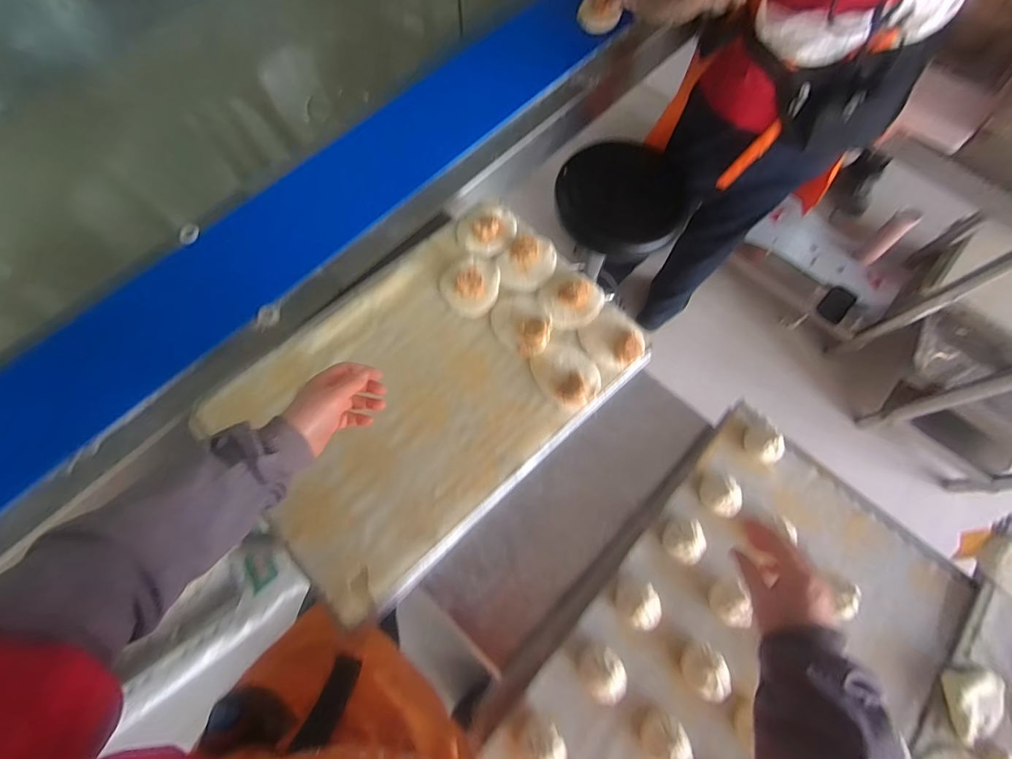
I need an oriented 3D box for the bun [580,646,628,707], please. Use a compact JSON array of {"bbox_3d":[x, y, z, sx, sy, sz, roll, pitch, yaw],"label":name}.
[{"bbox_3d":[0.123,0.372,0.537,0.051,0.041,0.063,-13,72,-5],"label":"bun"}]

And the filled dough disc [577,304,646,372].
[{"bbox_3d":[0.169,-0.068,0.665,0.094,0.027,0.094,0,71,-1],"label":"filled dough disc"}]

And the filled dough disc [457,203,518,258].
[{"bbox_3d":[-0.031,-0.263,0.727,0.096,0.020,0.106,30,74,9],"label":"filled dough disc"}]

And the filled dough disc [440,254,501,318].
[{"bbox_3d":[-0.057,-0.160,0.694,0.091,0.022,0.107,19,72,5],"label":"filled dough disc"}]

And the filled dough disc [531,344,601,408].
[{"bbox_3d":[0.093,-0.010,0.644,0.085,0.033,0.103,-43,77,-14],"label":"filled dough disc"}]

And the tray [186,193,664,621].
[{"bbox_3d":[-0.124,-0.009,0.657,0.595,0.044,0.426,-41,77,-13],"label":"tray"}]

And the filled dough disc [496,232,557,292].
[{"bbox_3d":[0.035,-0.195,0.712,0.085,0.026,0.111,33,74,9],"label":"filled dough disc"}]

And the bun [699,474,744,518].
[{"bbox_3d":[0.310,0.166,0.618,0.053,0.039,0.060,-7,72,-3],"label":"bun"}]

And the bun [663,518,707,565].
[{"bbox_3d":[0.248,0.224,0.592,0.055,0.044,0.050,0,71,-1],"label":"bun"}]

